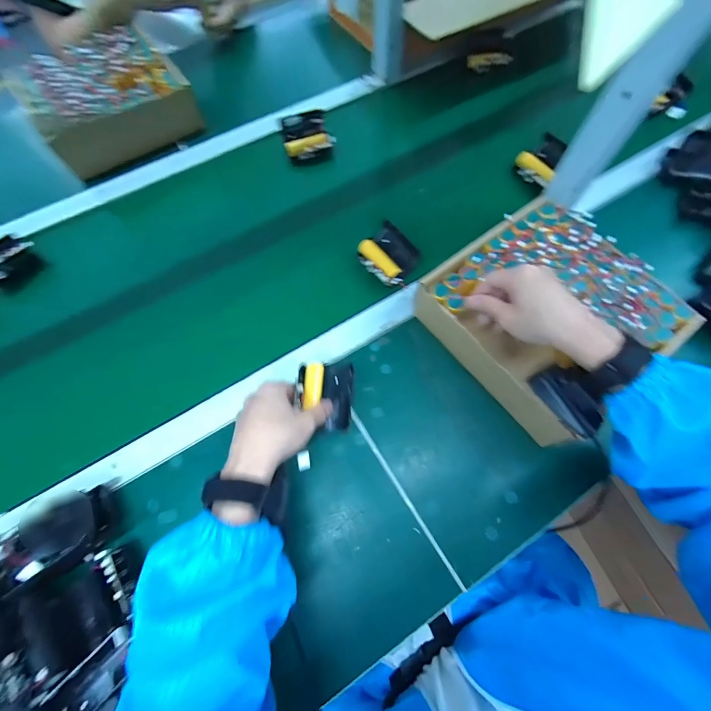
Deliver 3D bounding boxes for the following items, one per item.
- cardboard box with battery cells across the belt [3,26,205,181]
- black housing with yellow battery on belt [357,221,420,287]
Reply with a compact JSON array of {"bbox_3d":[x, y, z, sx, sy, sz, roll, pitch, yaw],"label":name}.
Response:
[{"bbox_3d":[-0.430,-0.452,0.581,0.225,0.090,0.233,-35,73,-13],"label":"cardboard box with battery cells across the belt"},{"bbox_3d":[0.047,-0.145,0.489,0.086,0.037,0.065,42,76,15],"label":"black housing with yellow battery on belt"}]

